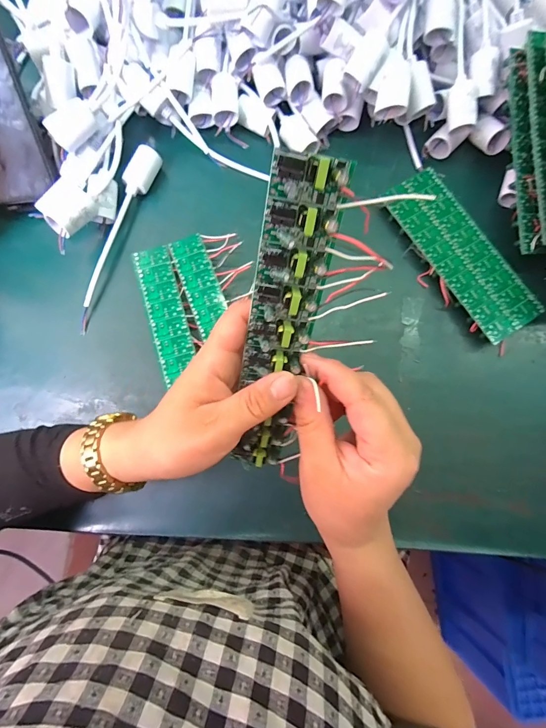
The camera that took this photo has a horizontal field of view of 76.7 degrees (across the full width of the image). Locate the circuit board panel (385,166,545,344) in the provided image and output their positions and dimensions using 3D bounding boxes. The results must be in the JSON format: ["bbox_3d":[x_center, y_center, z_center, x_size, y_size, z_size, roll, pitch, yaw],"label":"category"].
[{"bbox_3d":[0.204,-0.119,0.379,0.075,0.017,0.197,-31,81,-6],"label":"circuit board panel"}]

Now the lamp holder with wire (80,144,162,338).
[{"bbox_3d":[-0.174,-0.139,0.374,0.026,0.031,0.212,21,80,3],"label":"lamp holder with wire"}]

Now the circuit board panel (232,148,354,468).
[{"bbox_3d":[0.003,-0.012,0.199,0.035,0.017,0.187,12,122,2],"label":"circuit board panel"}]

